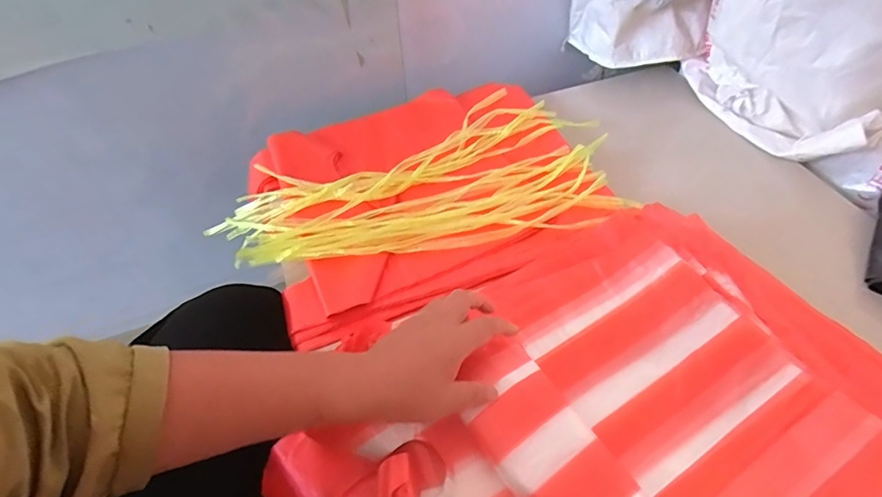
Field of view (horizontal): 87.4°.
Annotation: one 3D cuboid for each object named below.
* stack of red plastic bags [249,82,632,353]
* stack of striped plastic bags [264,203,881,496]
[{"bbox_3d":[-0.039,-0.095,0.676,0.500,0.050,0.374,-20,53,-14],"label":"stack of red plastic bags"},{"bbox_3d":[0.138,0.180,0.427,0.558,0.088,0.405,-22,53,-16],"label":"stack of striped plastic bags"}]

